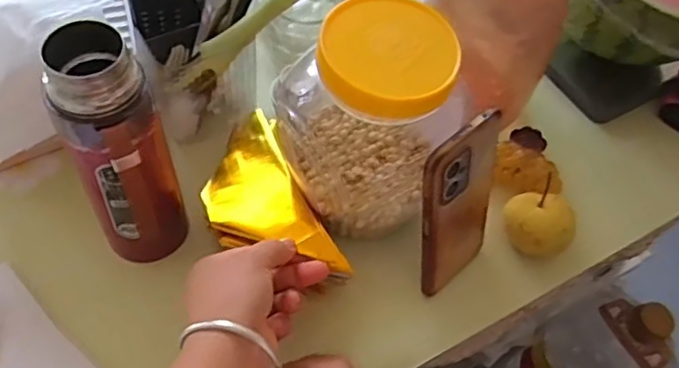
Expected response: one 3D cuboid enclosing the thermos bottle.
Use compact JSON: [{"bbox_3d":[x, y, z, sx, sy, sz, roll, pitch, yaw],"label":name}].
[{"bbox_3d":[-0.152,-0.012,0.420,0.064,0.201,0.062,2,57,-3],"label":"thermos bottle"}]

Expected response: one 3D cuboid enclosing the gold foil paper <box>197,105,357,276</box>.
[{"bbox_3d":[-0.066,0.017,0.511,0.088,0.047,0.171,-23,47,-19],"label":"gold foil paper"}]

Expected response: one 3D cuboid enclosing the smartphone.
[{"bbox_3d":[0.092,0.020,0.459,0.077,0.157,0.010,-35,52,-26],"label":"smartphone"}]

